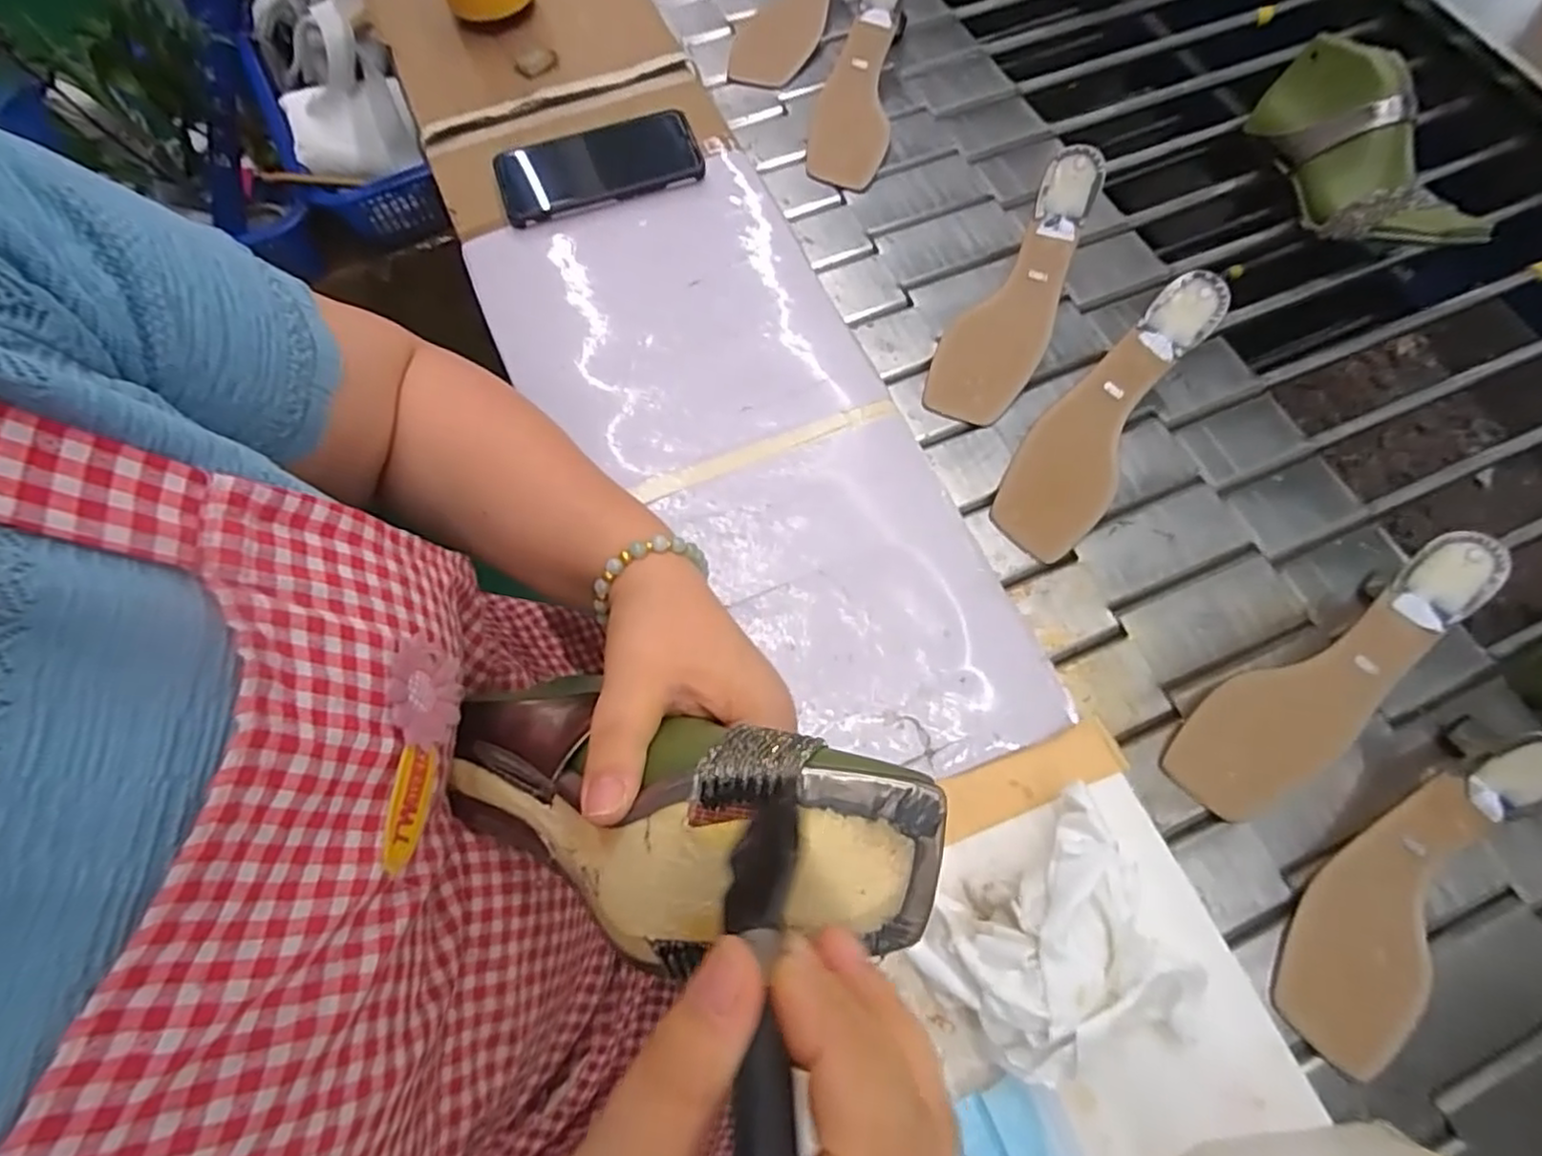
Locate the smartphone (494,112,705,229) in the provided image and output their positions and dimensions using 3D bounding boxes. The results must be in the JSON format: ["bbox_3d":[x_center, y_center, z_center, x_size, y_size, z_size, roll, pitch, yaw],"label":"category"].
[{"bbox_3d":[-0.140,-0.335,0.570,0.163,0.016,0.070,-13,84,-1],"label":"smartphone"}]

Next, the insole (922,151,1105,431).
[{"bbox_3d":[0.197,-0.227,0.550,0.073,0.029,0.225,27,92,9],"label":"insole"}]

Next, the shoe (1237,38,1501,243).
[{"bbox_3d":[0.499,-0.361,0.594,0.078,0.086,0.227,-18,71,-6],"label":"shoe"}]

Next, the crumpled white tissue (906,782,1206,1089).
[{"bbox_3d":[0.149,0.194,0.343,0.124,0.055,0.121,-33,74,-10],"label":"crumpled white tissue"}]

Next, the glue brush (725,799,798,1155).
[{"bbox_3d":[-0.002,0.108,0.153,0.018,0.016,0.136,-1,29,0],"label":"glue brush"}]

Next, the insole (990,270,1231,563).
[{"bbox_3d":[0.248,-0.120,0.511,0.071,0.022,0.226,34,94,12],"label":"insole"}]

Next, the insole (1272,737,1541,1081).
[{"bbox_3d":[0.379,0.181,0.404,0.069,0.037,0.219,37,91,13],"label":"insole"}]

